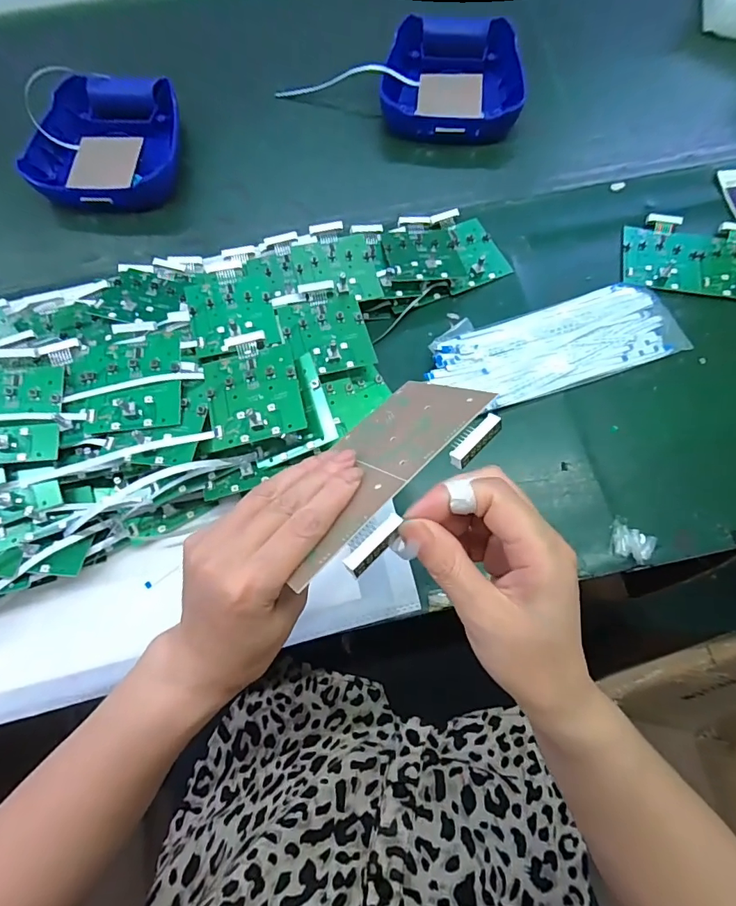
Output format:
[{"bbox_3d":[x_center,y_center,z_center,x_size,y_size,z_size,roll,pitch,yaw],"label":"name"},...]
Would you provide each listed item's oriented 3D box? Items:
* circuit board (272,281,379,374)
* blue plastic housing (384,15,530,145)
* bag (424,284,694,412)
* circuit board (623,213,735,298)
[{"bbox_3d":[-0.040,-0.115,0.433,0.075,0.012,0.090,-14,69,-12],"label":"circuit board"},{"bbox_3d":[0.107,-0.467,0.601,0.174,0.051,0.193,8,70,4],"label":"blue plastic housing"},{"bbox_3d":[0.181,-0.108,0.461,0.248,0.019,0.094,-18,70,-6],"label":"bag"},{"bbox_3d":[0.348,-0.207,0.497,0.152,0.010,0.096,8,70,4],"label":"circuit board"}]

